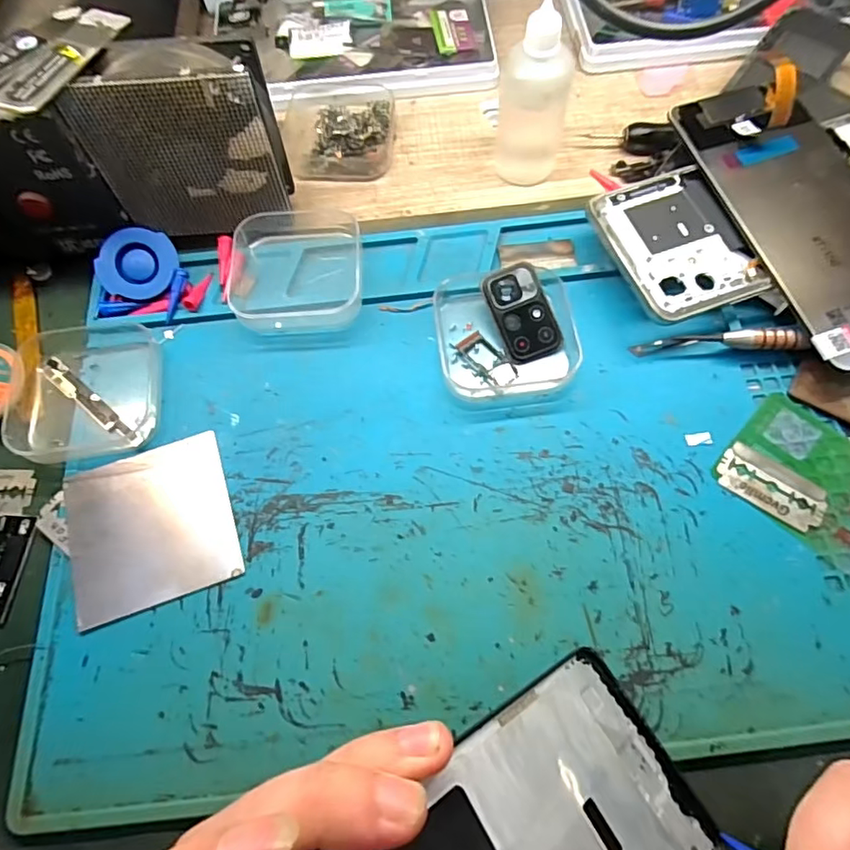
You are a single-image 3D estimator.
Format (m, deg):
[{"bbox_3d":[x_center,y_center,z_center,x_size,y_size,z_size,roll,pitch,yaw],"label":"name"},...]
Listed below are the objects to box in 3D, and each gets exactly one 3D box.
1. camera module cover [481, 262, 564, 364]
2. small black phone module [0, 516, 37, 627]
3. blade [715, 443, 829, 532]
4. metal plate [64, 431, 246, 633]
[{"bbox_3d":[0.046,-0.053,0.254,0.027,0.004,0.046,-20,88,-3],"label":"camera module cover"},{"bbox_3d":[-0.176,0.060,0.225,0.016,0.004,0.044,3,68,4],"label":"small black phone module"},{"bbox_3d":[0.145,0.025,0.225,0.041,0.004,0.022,32,73,15],"label":"blade"},{"bbox_3d":[-0.119,0.039,0.231,0.067,0.004,0.078,-16,67,-4],"label":"metal plate"}]

